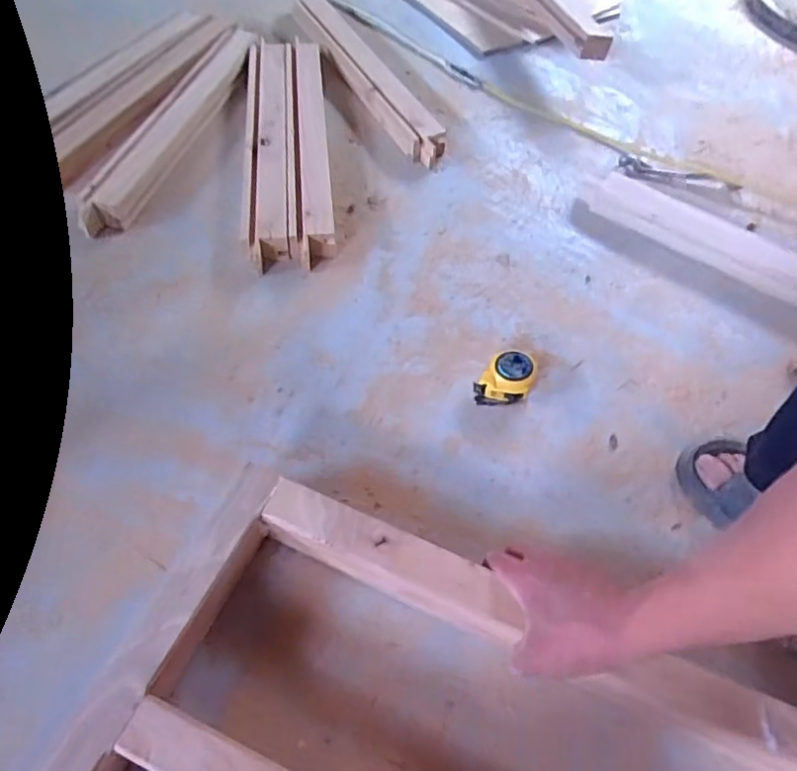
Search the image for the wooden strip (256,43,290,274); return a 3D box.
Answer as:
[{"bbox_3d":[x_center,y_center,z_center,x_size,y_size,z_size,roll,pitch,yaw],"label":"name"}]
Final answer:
[{"bbox_3d":[-0.188,-0.367,0.865,0.059,0.046,0.490,-2,57,-6],"label":"wooden strip"}]

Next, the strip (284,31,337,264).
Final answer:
[{"bbox_3d":[-0.134,-0.374,0.880,0.061,0.042,0.502,-3,57,-7],"label":"strip"}]

